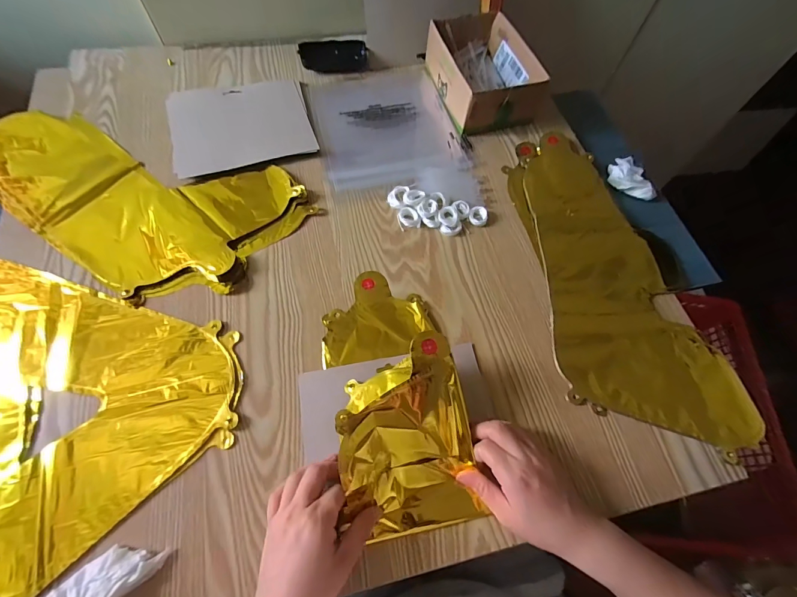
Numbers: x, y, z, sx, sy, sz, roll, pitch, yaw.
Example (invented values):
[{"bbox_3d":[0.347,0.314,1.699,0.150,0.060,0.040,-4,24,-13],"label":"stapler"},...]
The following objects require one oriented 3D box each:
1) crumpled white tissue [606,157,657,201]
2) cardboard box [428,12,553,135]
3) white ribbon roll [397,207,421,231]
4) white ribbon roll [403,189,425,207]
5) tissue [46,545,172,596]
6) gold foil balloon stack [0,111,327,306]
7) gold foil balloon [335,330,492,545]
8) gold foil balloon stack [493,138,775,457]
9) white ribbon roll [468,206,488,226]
[{"bbox_3d":[0.346,-0.188,0.547,0.056,0.021,0.085,0,64,-3],"label":"crumpled white tissue"},{"bbox_3d":[0.132,-0.371,0.588,0.136,0.066,0.207,-14,65,-10],"label":"cardboard box"},{"bbox_3d":[0.013,-0.106,0.478,0.027,0.008,0.032,-13,65,-9],"label":"white ribbon roll"},{"bbox_3d":[0.020,-0.135,0.487,0.024,0.012,0.026,1,64,-2],"label":"white ribbon roll"},{"bbox_3d":[-0.243,0.236,0.290,0.058,0.020,0.084,28,66,11],"label":"tissue"},{"bbox_3d":[-0.351,-0.156,0.484,0.425,0.010,0.235,32,66,12],"label":"gold foil balloon stack"},{"bbox_3d":[0.006,0.128,0.340,0.118,0.058,0.160,-9,65,-7],"label":"gold foil balloon"},{"bbox_3d":[0.264,-0.043,0.458,0.188,0.011,0.428,-3,64,-5],"label":"gold foil balloon stack"},{"bbox_3d":[0.107,-0.110,0.484,0.025,0.010,0.027,1,64,-2],"label":"white ribbon roll"}]

